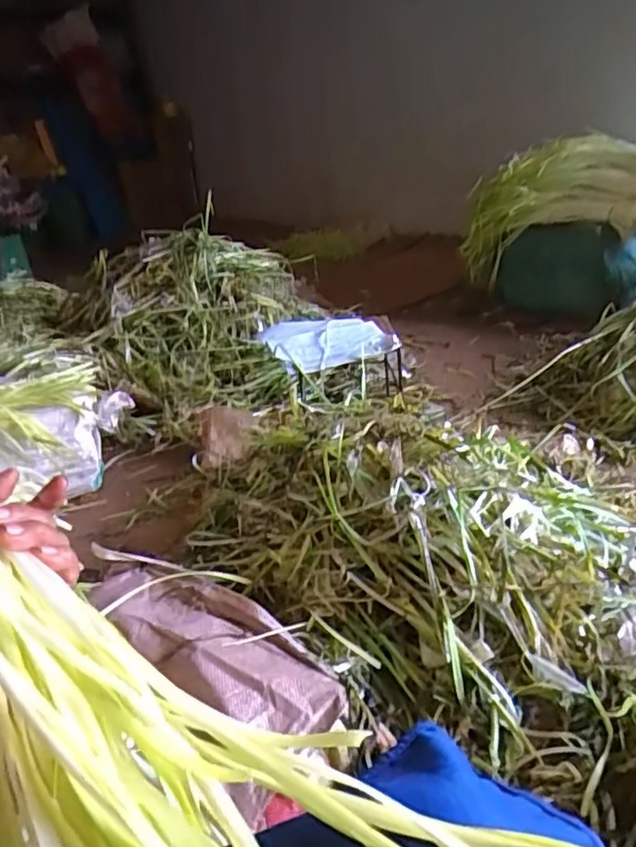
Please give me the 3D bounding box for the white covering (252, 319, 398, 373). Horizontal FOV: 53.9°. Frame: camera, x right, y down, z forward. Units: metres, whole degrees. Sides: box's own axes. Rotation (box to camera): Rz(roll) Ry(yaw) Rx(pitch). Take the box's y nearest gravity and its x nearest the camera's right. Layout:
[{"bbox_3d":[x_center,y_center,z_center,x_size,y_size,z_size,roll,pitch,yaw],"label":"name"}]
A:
[{"bbox_3d":[0.009,-0.206,1.464,0.279,0.037,0.340,-14,27,-15],"label":"white covering"}]

